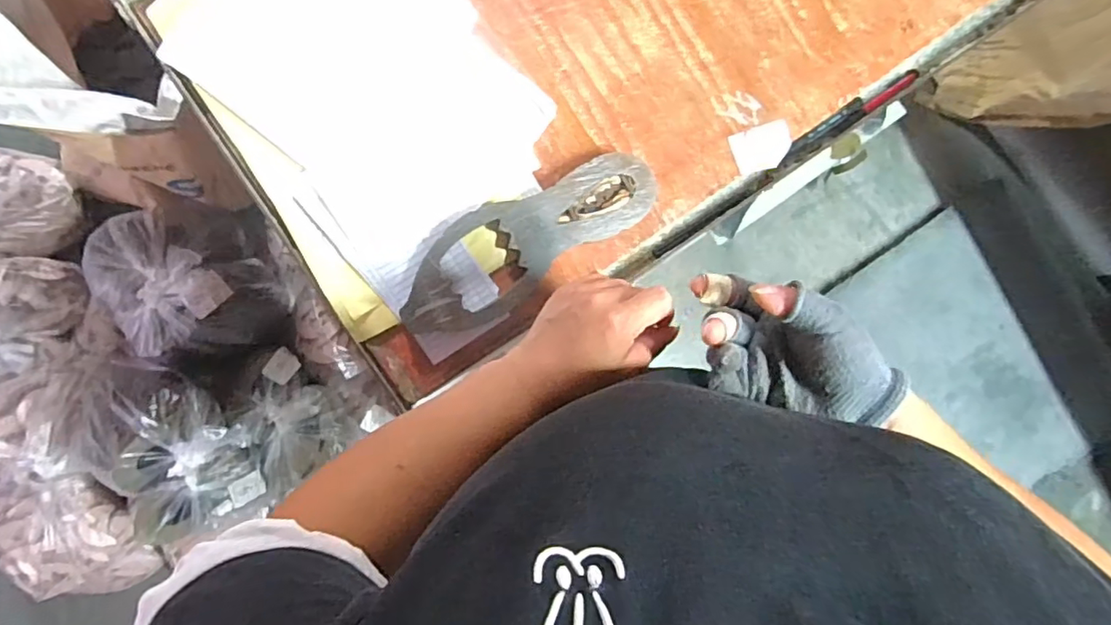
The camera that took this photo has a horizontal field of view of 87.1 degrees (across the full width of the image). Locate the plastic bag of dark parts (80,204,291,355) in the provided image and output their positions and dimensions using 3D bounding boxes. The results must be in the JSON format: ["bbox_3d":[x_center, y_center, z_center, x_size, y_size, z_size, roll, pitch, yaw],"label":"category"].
[{"bbox_3d":[-0.619,-0.051,0.988,0.278,0.147,0.256,-5,89,-9],"label":"plastic bag of dark parts"}]

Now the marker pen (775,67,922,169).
[{"bbox_3d":[0.347,-0.233,0.694,0.222,0.023,0.023,-32,93,-9],"label":"marker pen"}]

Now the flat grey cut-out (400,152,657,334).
[{"bbox_3d":[-0.025,-0.074,0.581,0.283,0.020,0.100,-33,103,-9],"label":"flat grey cut-out"}]

